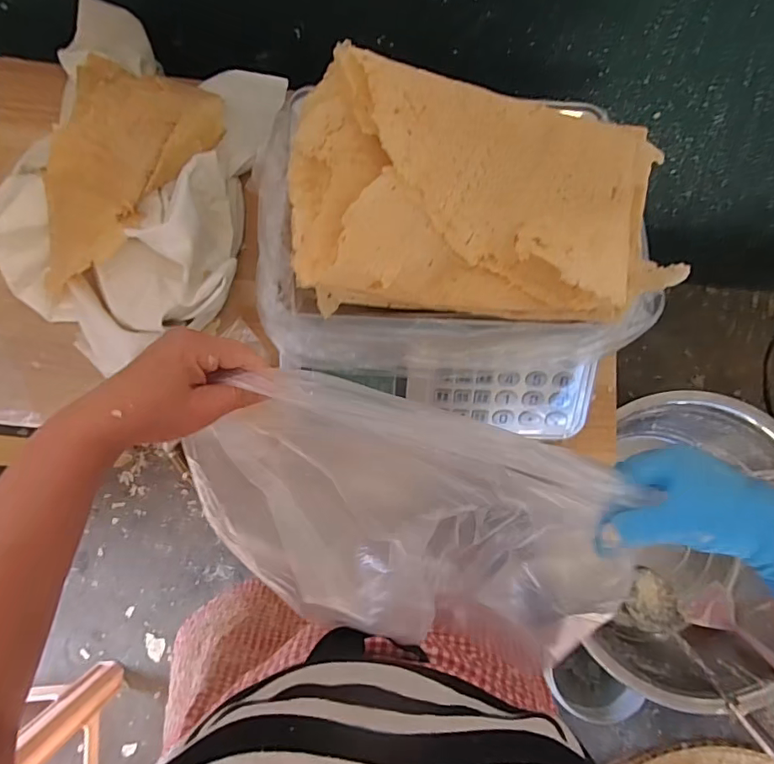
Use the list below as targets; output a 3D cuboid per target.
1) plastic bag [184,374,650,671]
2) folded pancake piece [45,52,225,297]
[{"bbox_3d":[0.011,0.099,0.380,0.310,0.090,0.169,20,91,-1],"label":"plastic bag"},{"bbox_3d":[-0.303,-0.222,0.537,0.172,0.047,0.269,18,81,0],"label":"folded pancake piece"}]

